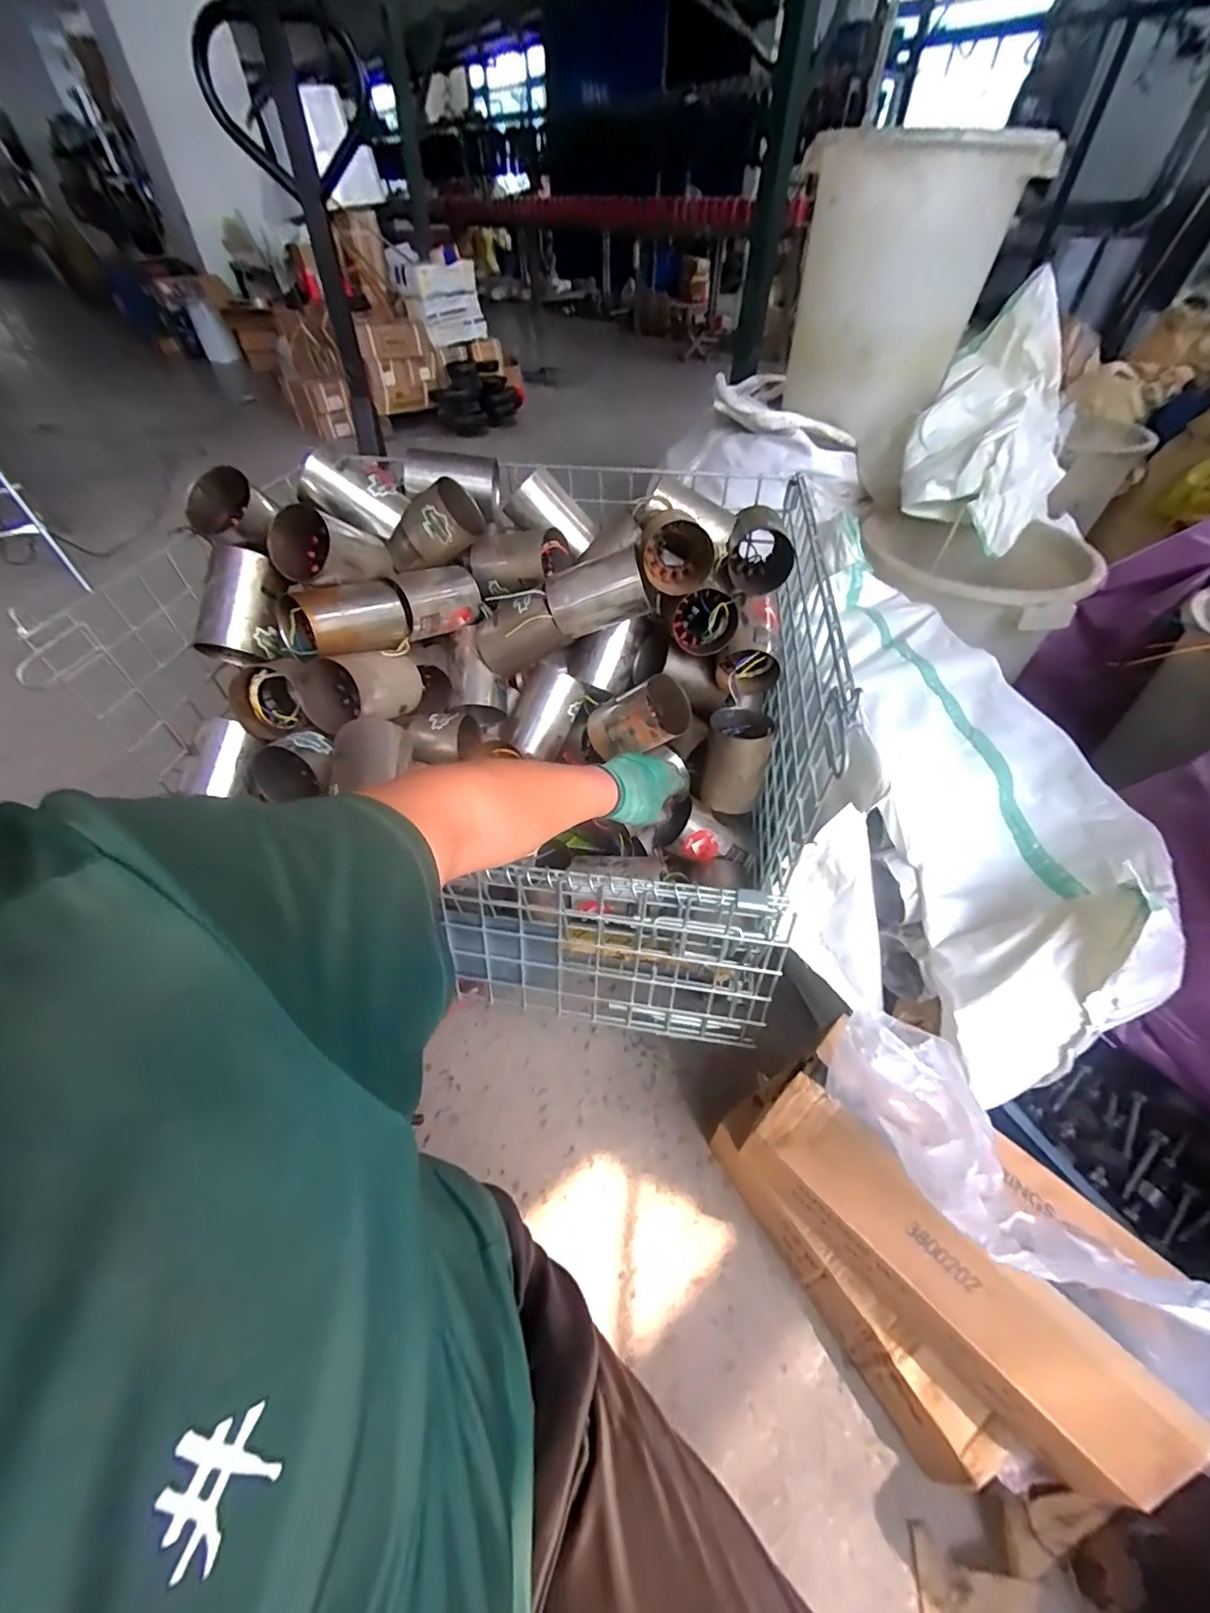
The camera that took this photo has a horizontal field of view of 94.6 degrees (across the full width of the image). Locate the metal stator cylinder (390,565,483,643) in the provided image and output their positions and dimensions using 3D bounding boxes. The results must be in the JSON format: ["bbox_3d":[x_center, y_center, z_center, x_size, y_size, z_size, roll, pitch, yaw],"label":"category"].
[{"bbox_3d":[-0.241,-0.303,0.829,0.121,0.074,0.077,-21,51,-18],"label":"metal stator cylinder"}]

